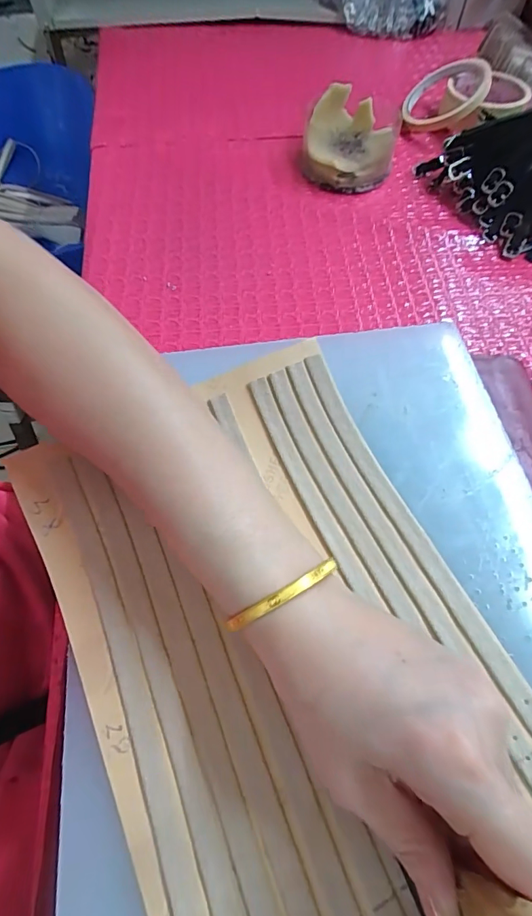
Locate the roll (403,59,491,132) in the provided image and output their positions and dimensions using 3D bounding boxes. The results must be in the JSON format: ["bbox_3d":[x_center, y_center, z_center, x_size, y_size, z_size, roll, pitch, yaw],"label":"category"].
[{"bbox_3d":[0.196,-0.398,0.467,0.086,0.018,0.079,10,79,33],"label":"roll"}]

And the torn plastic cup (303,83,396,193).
[{"bbox_3d":[0.084,-0.321,0.432,0.087,0.051,0.094,0,63,0],"label":"torn plastic cup"}]

